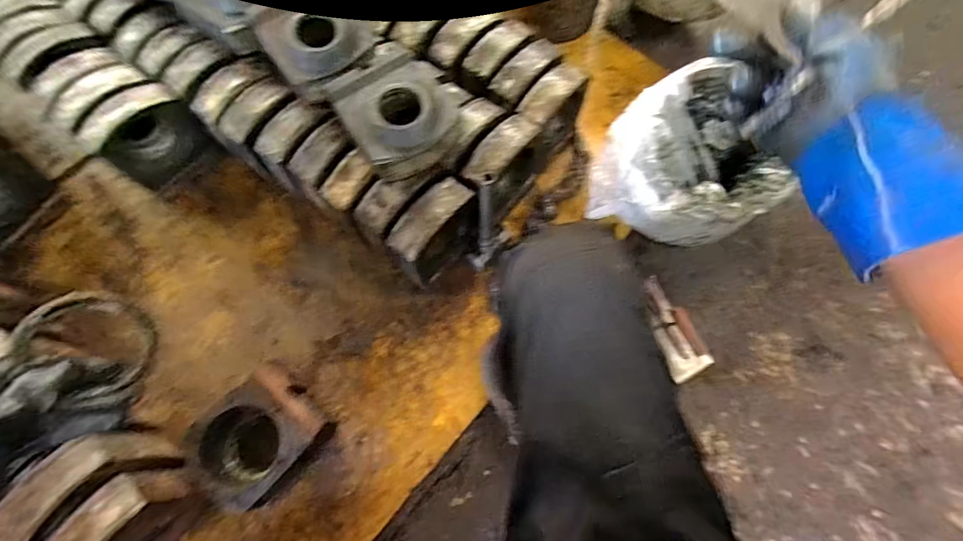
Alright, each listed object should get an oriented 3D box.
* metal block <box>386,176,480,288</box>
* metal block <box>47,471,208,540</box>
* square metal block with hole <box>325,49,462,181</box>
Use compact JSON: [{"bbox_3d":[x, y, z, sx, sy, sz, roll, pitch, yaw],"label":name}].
[{"bbox_3d":[-0.086,-0.057,0.780,0.071,0.194,0.174,40,73,12],"label":"metal block"},{"bbox_3d":[-0.495,0.373,0.605,0.078,0.185,0.166,32,72,10],"label":"metal block"},{"bbox_3d":[-0.136,-0.249,0.703,0.166,0.090,0.188,-30,72,-11],"label":"square metal block with hole"}]

